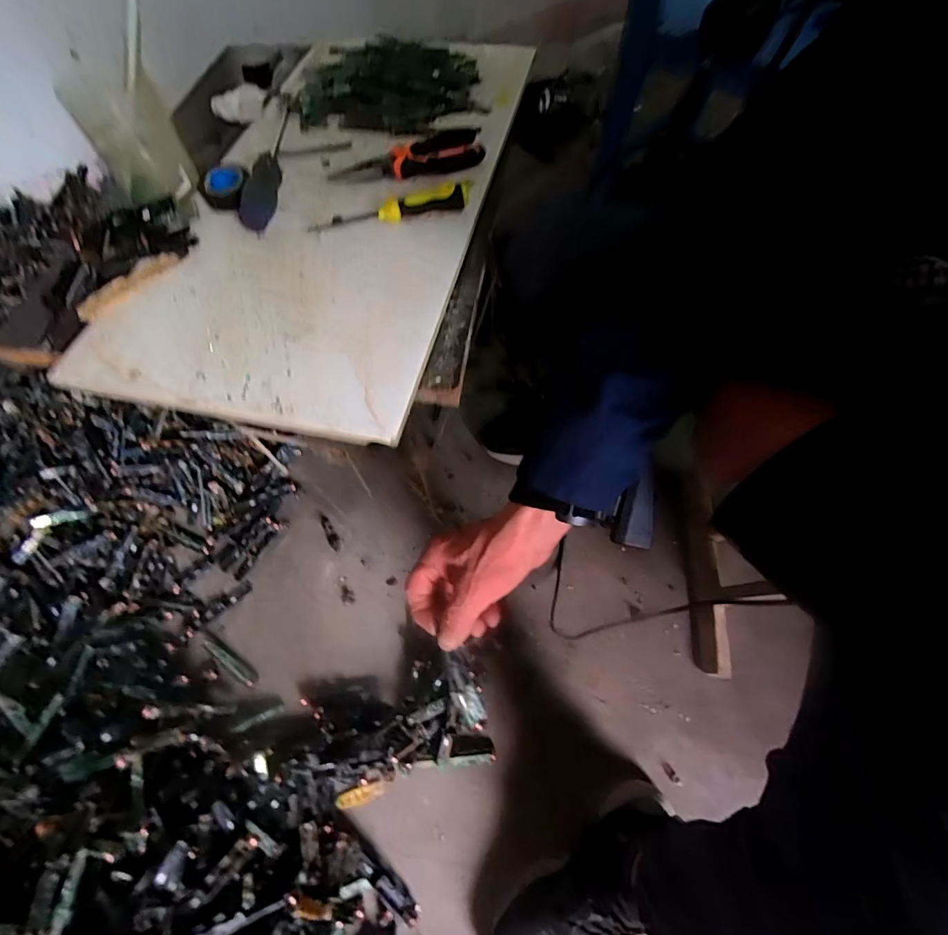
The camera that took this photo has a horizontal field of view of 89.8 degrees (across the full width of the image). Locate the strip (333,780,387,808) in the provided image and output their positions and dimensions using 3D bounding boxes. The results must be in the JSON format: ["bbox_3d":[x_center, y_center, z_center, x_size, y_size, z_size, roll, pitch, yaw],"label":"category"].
[{"bbox_3d":[-0.145,0.421,0.613,0.064,0.004,0.019,-16,62,-6],"label":"strip"}]

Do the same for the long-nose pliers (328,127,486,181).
[{"bbox_3d":[-0.067,-0.321,0.488,0.150,0.024,0.052,-9,61,-2],"label":"long-nose pliers"}]

